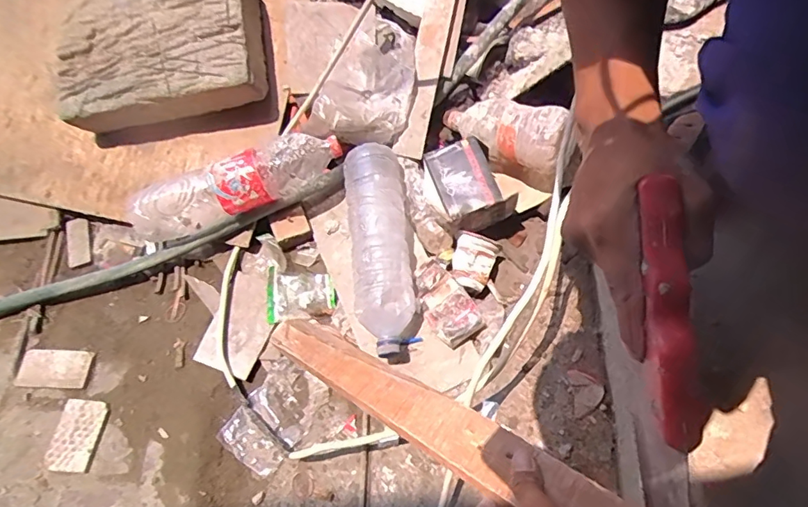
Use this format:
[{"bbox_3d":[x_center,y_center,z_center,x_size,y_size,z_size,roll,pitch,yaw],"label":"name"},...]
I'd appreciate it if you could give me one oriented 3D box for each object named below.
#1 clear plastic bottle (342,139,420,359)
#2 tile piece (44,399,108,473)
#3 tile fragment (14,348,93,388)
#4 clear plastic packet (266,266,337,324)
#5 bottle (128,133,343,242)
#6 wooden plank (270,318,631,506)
[{"bbox_3d":[-0.033,-0.012,0.743,0.090,0.083,0.303,-10,61,0],"label":"clear plastic bottle"},{"bbox_3d":[-0.451,0.250,0.707,0.057,0.015,0.093,4,62,8],"label":"tile piece"},{"bbox_3d":[-0.521,0.169,0.760,0.105,0.017,0.054,1,62,6],"label":"tile fragment"},{"bbox_3d":[-0.161,0.061,0.793,0.104,0.024,0.076,-6,61,3],"label":"clear plastic packet"},{"bbox_3d":[-0.251,-0.104,0.773,0.322,0.072,0.084,-23,62,-7],"label":"bottle"},{"bbox_3d":[0.024,0.156,0.483,0.393,0.017,0.053,22,66,29],"label":"wooden plank"}]

